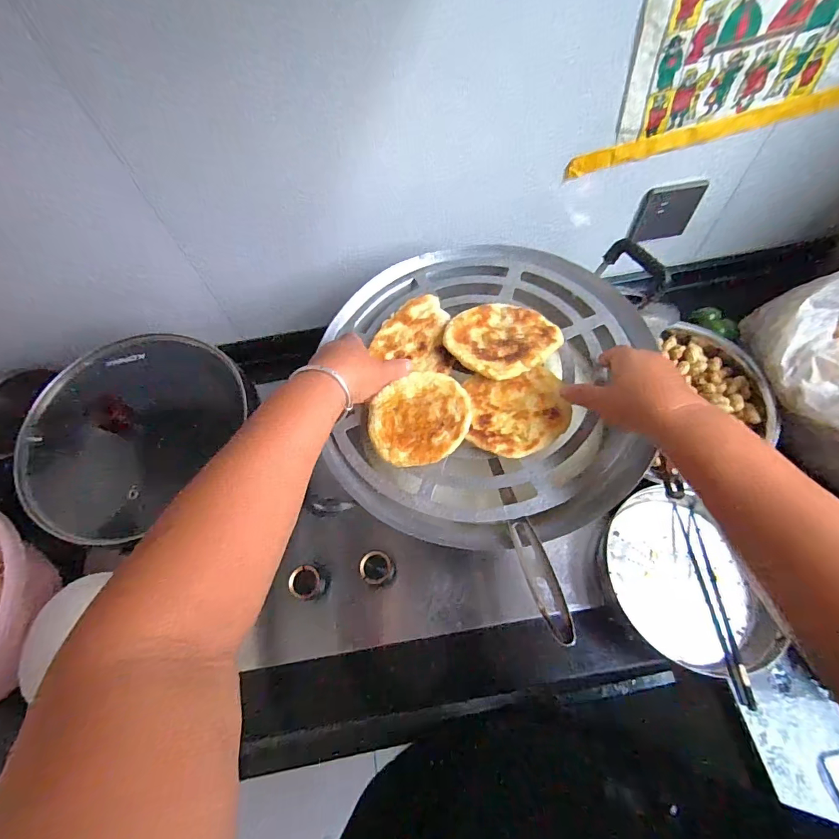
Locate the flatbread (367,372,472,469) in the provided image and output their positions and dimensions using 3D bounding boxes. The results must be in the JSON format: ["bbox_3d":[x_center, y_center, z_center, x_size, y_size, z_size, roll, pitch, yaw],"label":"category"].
[{"bbox_3d":[0.000,-0.001,0.443,0.103,0.005,0.092,-41,71,-7],"label":"flatbread"}]

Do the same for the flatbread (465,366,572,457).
[{"bbox_3d":[0.099,-0.008,0.443,0.099,0.008,0.093,-7,63,0],"label":"flatbread"}]

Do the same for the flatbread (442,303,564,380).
[{"bbox_3d":[0.092,-0.092,0.482,0.119,0.027,0.109,-2,63,3],"label":"flatbread"}]

